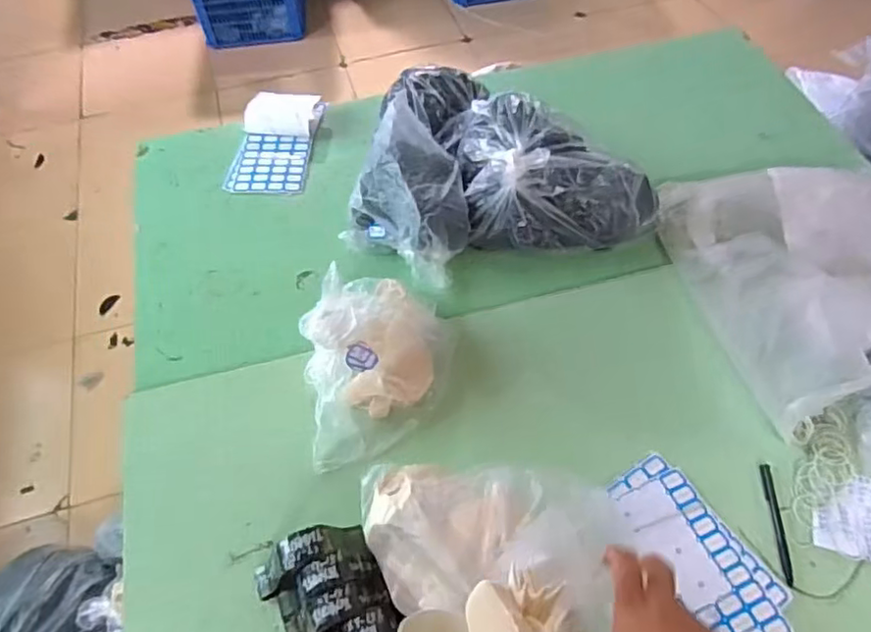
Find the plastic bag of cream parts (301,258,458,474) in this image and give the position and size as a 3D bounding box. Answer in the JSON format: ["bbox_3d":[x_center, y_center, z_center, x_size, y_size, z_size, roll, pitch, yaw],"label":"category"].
[{"bbox_3d":[-0.081,0.051,0.778,0.164,0.131,0.258,23,59,13],"label":"plastic bag of cream parts"}]

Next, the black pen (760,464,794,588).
[{"bbox_3d":[0.393,0.236,0.718,0.014,0.008,0.137,6,56,2],"label":"black pen"}]

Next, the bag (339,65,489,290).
[{"bbox_3d":[-0.013,-0.239,0.971,0.198,0.146,0.343,17,57,9],"label":"bag"}]

